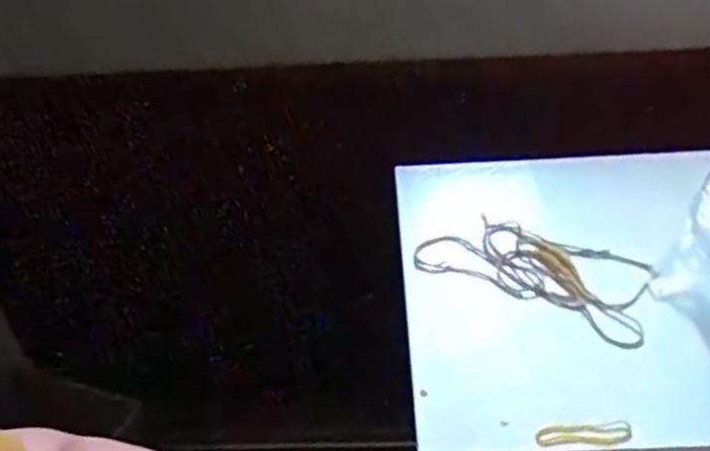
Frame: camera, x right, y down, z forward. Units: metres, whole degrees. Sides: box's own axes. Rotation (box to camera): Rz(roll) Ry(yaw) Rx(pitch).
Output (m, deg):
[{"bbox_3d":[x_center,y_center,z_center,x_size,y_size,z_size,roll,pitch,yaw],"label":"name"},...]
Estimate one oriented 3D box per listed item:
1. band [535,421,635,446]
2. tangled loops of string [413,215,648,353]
[{"bbox_3d":[0.131,0.120,0.422,0.054,0.004,0.013,-5,40,0],"label":"band"},{"bbox_3d":[0.130,0.028,0.525,0.156,0.009,0.086,18,45,25],"label":"tangled loops of string"}]

